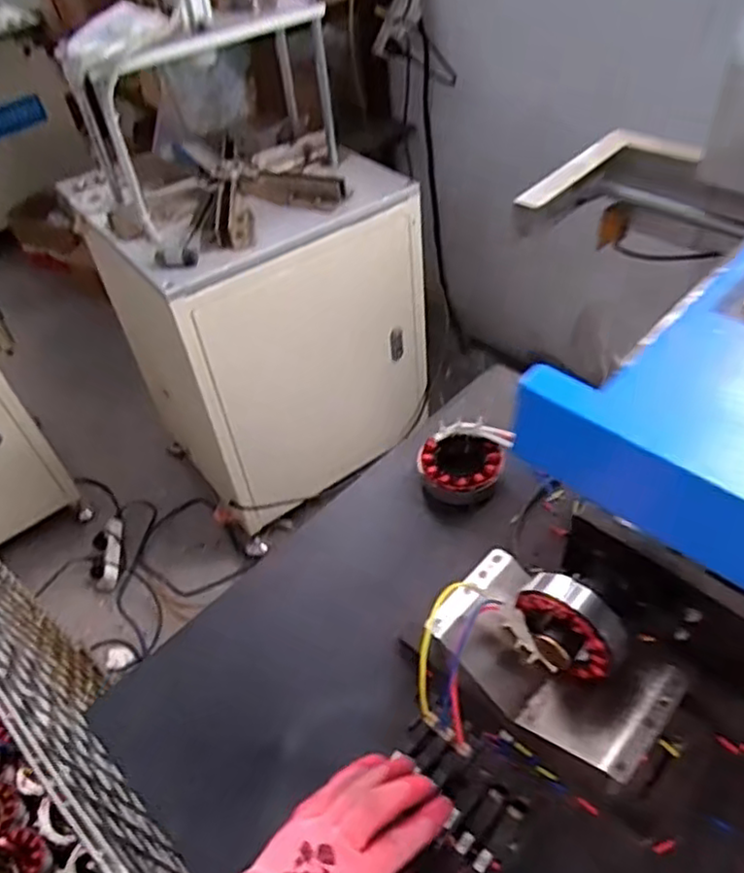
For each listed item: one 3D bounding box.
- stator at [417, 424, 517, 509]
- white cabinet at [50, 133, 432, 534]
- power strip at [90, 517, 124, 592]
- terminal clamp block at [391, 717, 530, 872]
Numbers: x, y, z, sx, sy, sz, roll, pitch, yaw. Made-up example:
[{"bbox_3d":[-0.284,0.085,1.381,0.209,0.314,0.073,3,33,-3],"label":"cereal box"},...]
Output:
[{"bbox_3d":[0.093,0.030,0.713,0.089,0.037,0.085,17,52,22],"label":"stator"},{"bbox_3d":[-0.237,-0.258,1.549,0.538,0.624,0.512,-34,52,-22],"label":"white cabinet"},{"bbox_3d":[-0.639,0.279,1.650,0.074,0.064,0.195,-9,47,-1],"label":"power strip"},{"bbox_3d":[0.068,0.260,0.500,0.055,0.026,0.106,-28,62,-18],"label":"terminal clamp block"}]

